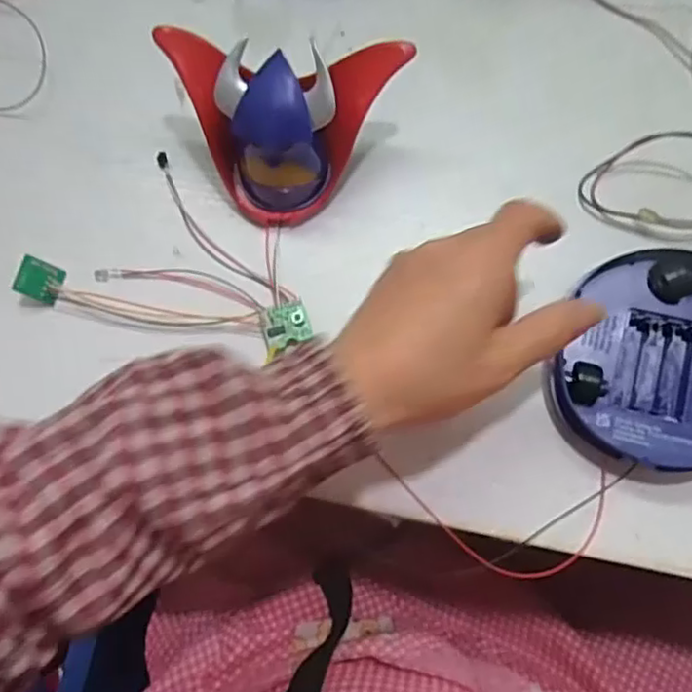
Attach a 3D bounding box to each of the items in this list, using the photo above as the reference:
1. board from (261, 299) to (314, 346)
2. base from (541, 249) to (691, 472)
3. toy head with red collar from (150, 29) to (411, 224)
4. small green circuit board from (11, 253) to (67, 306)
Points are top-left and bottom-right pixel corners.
[{"bbox_3d":[-0.033,-0.013,0.359,0.025,0.007,0.024,-14,76,-2],"label":"board"},{"bbox_3d":[0.163,0.009,0.339,0.101,0.032,0.107,0,76,1],"label":"base"},{"bbox_3d":[-0.034,-0.120,0.357,0.130,0.066,0.084,3,76,2],"label":"toy head with red collar"},{"bbox_3d":[-0.173,-0.038,0.370,0.024,0.004,0.022,25,75,-35],"label":"small green circuit board"}]

